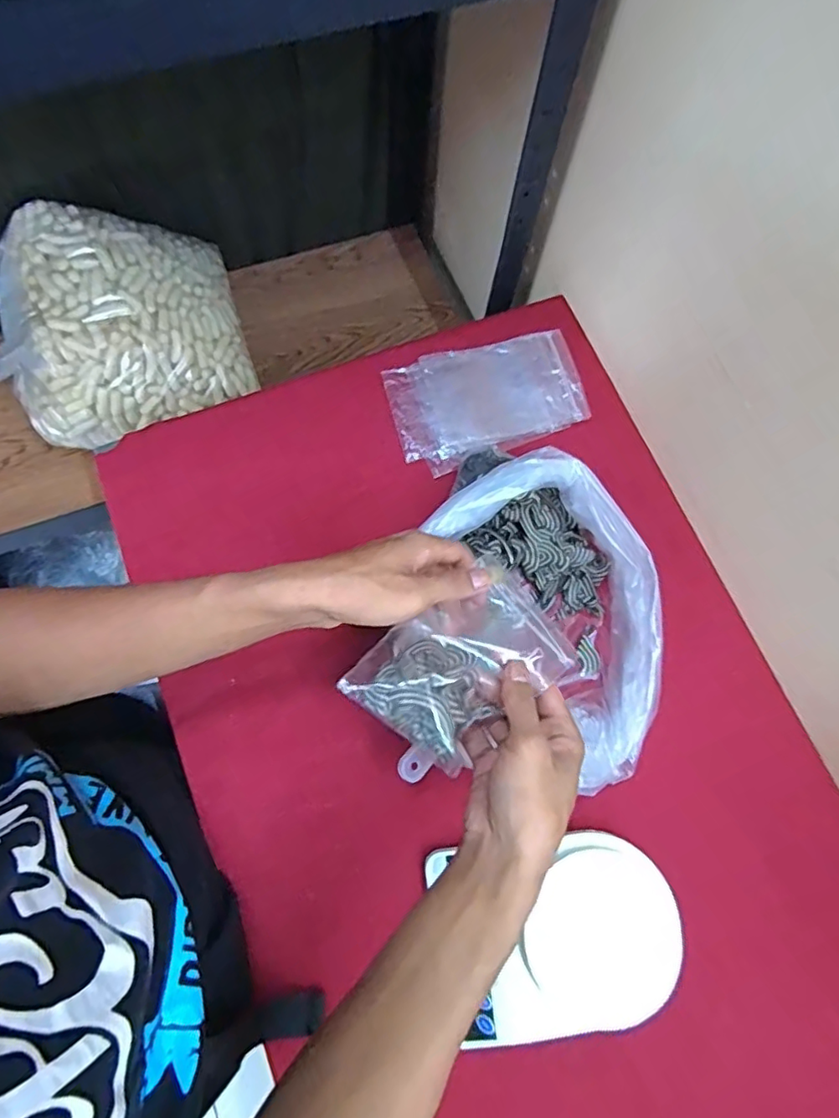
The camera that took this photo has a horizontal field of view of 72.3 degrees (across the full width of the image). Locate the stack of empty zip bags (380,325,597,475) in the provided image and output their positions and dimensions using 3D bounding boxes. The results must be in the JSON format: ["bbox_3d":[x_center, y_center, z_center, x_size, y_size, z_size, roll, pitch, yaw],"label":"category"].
[{"bbox_3d":[0.068,-0.158,0.560,0.188,0.008,0.111,-18,76,-6],"label":"stack of empty zip bags"}]

